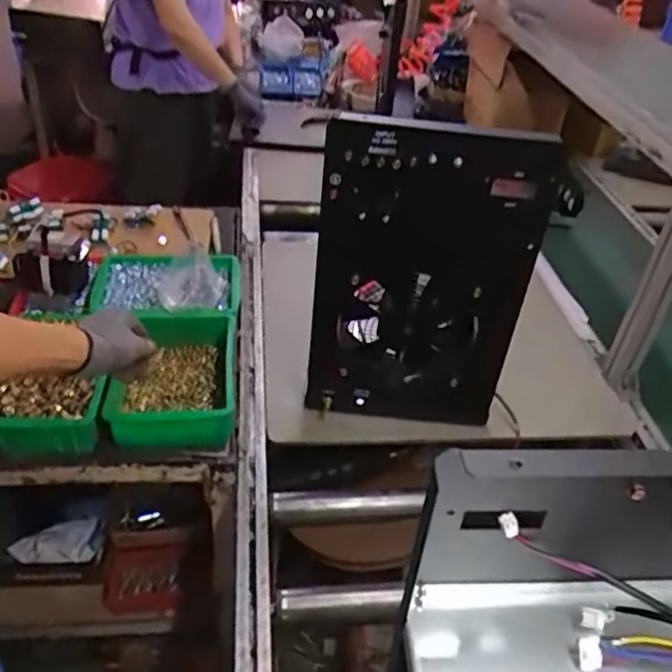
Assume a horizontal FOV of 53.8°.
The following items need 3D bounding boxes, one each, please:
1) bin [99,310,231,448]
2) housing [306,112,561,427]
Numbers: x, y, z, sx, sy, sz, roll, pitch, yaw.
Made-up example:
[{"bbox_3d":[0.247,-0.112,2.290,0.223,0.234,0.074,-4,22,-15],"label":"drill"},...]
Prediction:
[{"bbox_3d":[-0.246,0.068,1.018,0.179,0.081,0.247,2,35,-8],"label":"bin"},{"bbox_3d":[0.112,-0.061,0.900,0.281,0.462,0.051,5,39,-1],"label":"housing"}]

